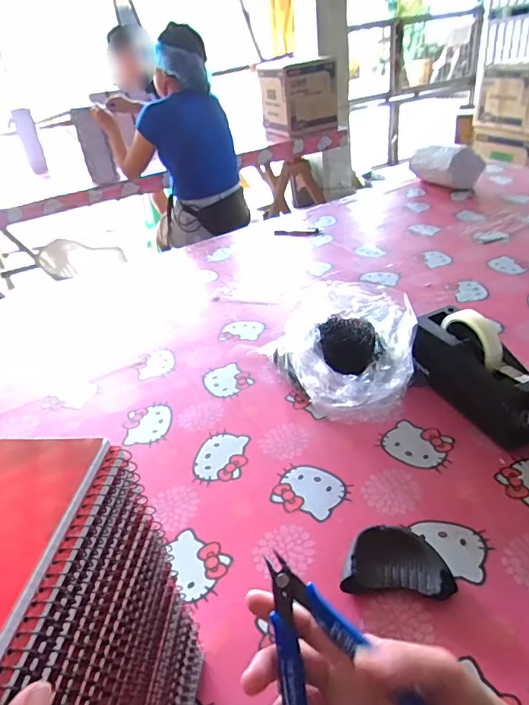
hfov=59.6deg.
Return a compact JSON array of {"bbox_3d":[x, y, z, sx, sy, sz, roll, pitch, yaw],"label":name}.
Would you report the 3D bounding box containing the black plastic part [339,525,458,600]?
[{"bbox_3d":[0.135,0.215,0.473,0.104,0.029,0.063,1,37,12],"label":"black plastic part"}]

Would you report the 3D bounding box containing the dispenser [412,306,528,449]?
[{"bbox_3d":[0.289,0.021,0.628,0.081,0.128,0.202,-22,39,-18],"label":"dispenser"}]

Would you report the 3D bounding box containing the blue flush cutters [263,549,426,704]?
[{"bbox_3d":[0.032,0.173,0.265,0.073,0.011,0.112,-36,59,9],"label":"blue flush cutters"}]

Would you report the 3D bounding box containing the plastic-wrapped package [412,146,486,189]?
[{"bbox_3d":[0.543,-0.566,1.392,0.110,0.128,0.194,-19,38,-15],"label":"plastic-wrapped package"}]

